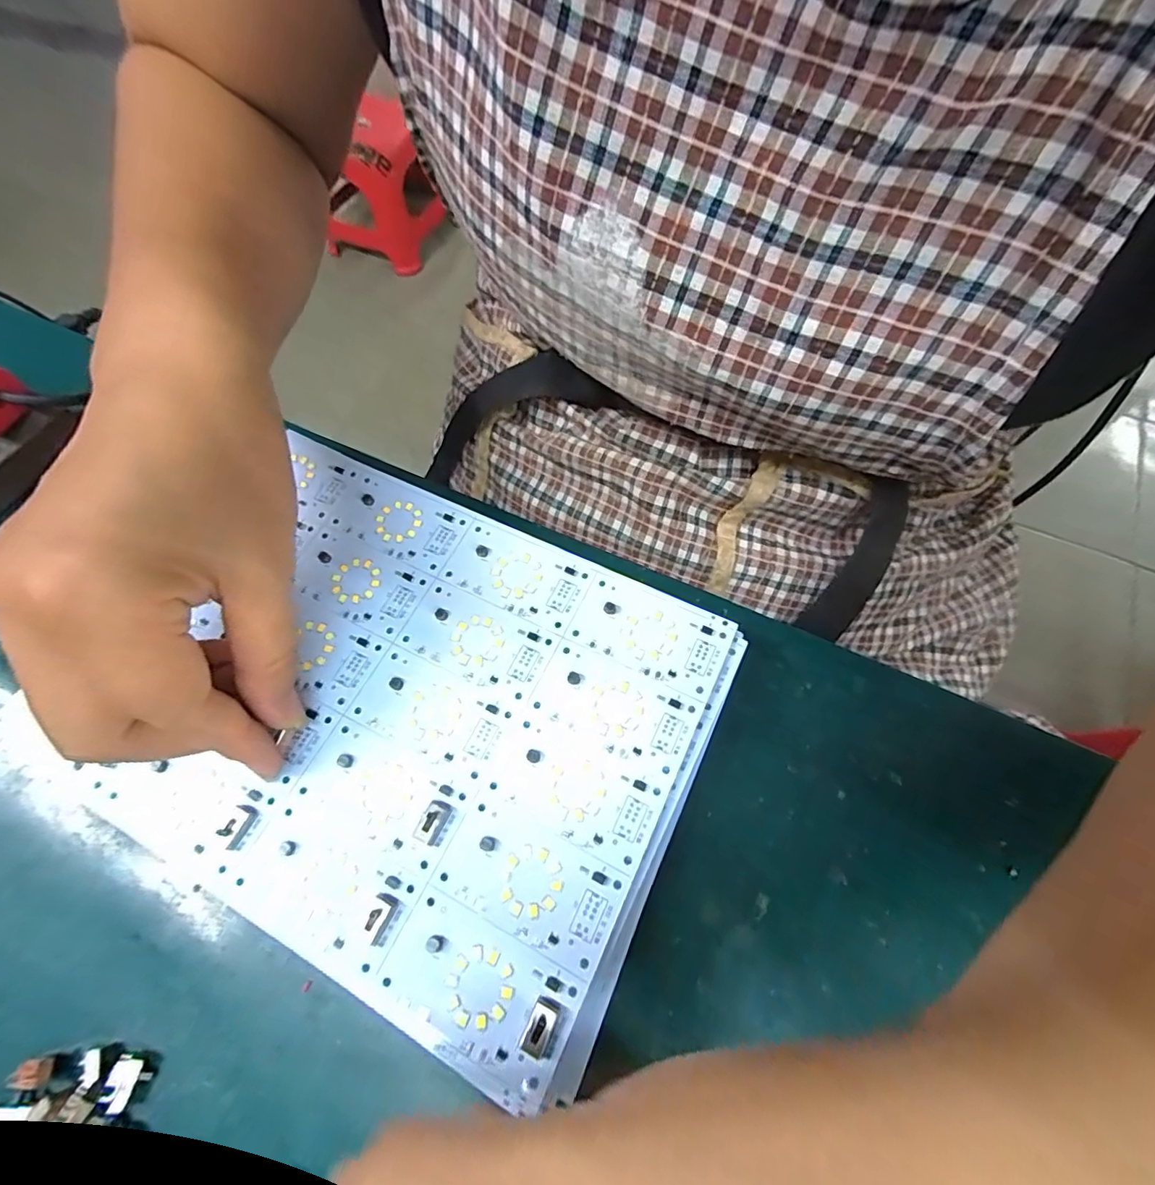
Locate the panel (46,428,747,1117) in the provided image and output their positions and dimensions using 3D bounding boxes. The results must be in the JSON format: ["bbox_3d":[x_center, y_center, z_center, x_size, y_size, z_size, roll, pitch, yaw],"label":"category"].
[{"bbox_3d":[-0.060,0.043,0.203,0.200,0.006,0.163,24,67,12],"label":"panel"}]

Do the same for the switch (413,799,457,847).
[{"bbox_3d":[-0.049,0.079,0.184,0.010,0.005,0.014,23,66,12],"label":"switch"}]

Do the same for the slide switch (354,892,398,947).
[{"bbox_3d":[-0.064,0.104,0.172,0.008,0.005,0.014,23,66,12],"label":"slide switch"}]

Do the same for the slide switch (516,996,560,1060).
[{"bbox_3d":[-0.012,0.128,0.158,0.007,0.005,0.014,26,67,13],"label":"slide switch"}]

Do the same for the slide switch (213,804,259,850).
[{"bbox_3d":[-0.118,0.080,0.185,0.009,0.006,0.014,21,66,11],"label":"slide switch"}]

